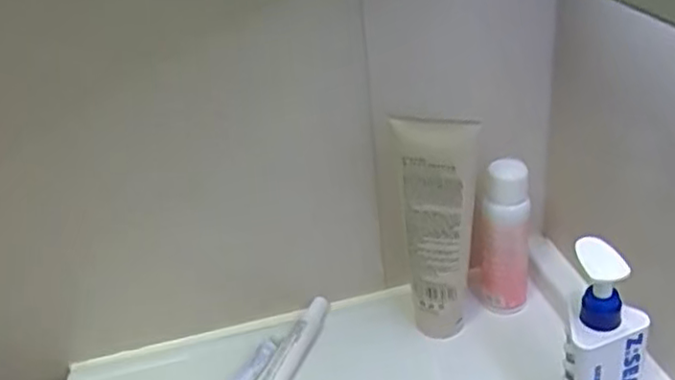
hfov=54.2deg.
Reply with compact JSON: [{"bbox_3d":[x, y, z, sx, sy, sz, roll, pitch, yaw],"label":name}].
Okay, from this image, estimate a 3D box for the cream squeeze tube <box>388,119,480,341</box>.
[{"bbox_3d":[0.089,0.035,0.595,0.061,0.222,0.049,-7,31,1],"label":"cream squeeze tube"}]

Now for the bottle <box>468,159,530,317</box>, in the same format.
[{"bbox_3d":[0.155,0.047,0.627,0.046,0.152,0.044,13,37,30],"label":"bottle"}]

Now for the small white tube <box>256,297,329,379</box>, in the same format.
[{"bbox_3d":[-0.044,0.153,0.620,0.029,0.019,0.138,10,35,25],"label":"small white tube"}]

